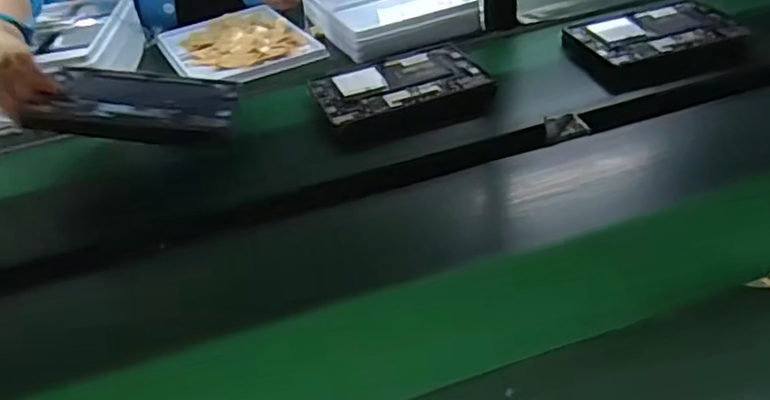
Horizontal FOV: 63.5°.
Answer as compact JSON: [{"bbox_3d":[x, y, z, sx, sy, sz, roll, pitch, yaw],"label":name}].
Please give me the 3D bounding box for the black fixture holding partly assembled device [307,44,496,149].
[{"bbox_3d":[0.023,-0.171,0.975,0.260,0.044,0.200,-15,39,-10],"label":"black fixture holding partly assembled device"}]

